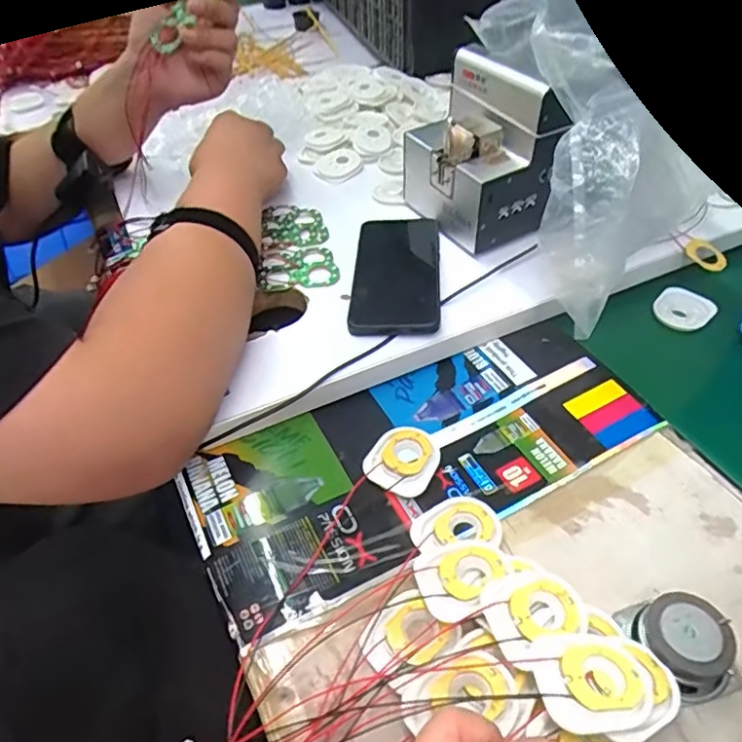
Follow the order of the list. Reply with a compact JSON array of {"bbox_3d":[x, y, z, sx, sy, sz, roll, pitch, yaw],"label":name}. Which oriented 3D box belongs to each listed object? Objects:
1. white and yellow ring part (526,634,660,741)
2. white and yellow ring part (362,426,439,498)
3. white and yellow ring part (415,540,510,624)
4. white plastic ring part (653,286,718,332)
[{"bbox_3d":[0.113,0.158,0.290,0.056,0.010,0.049,-8,46,-4],"label":"white and yellow ring part"},{"bbox_3d":[0.025,0.065,0.424,0.047,0.010,0.057,20,50,21],"label":"white and yellow ring part"},{"bbox_3d":[0.058,0.127,0.346,0.055,0.011,0.048,-16,34,-2],"label":"white and yellow ring part"},{"bbox_3d":[0.300,-0.058,0.542,0.052,0.012,0.047,-37,54,-28],"label":"white plastic ring part"}]

